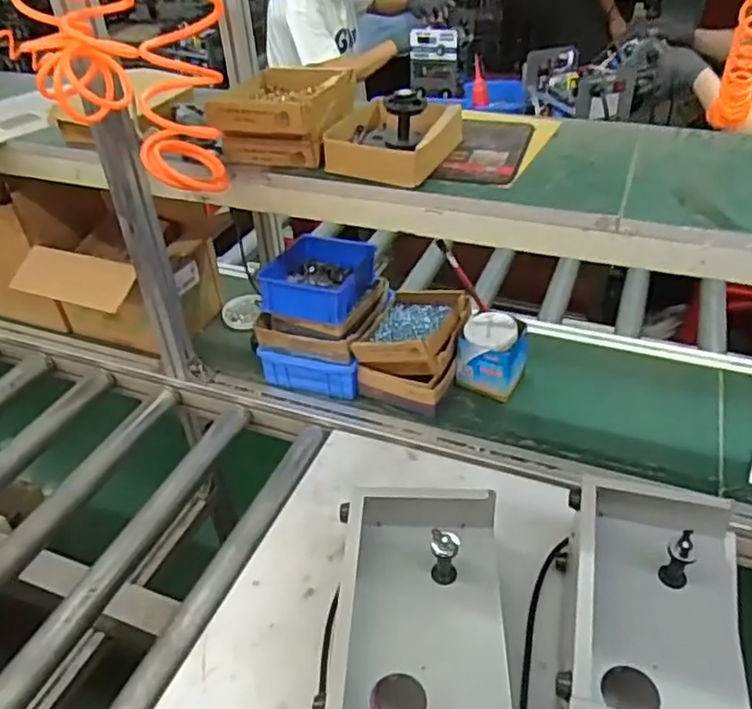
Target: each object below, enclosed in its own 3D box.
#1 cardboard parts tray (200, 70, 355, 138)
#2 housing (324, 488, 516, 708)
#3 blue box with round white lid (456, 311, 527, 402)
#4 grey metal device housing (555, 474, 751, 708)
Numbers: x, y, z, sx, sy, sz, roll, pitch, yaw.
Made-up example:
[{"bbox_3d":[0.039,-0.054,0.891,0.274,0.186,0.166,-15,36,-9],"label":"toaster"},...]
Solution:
[{"bbox_3d":[-0.136,-0.357,0.917,0.174,0.049,0.210,9,39,15],"label":"cardboard parts tray"},{"bbox_3d":[0.050,0.285,0.687,0.166,0.123,0.303,-1,38,2],"label":"housing"},{"bbox_3d":[0.194,0.002,1.101,0.095,0.119,0.099,18,42,24],"label":"blue box with round white lid"},{"bbox_3d":[0.285,0.287,0.676,0.179,0.128,0.292,8,39,14],"label":"grey metal device housing"}]

